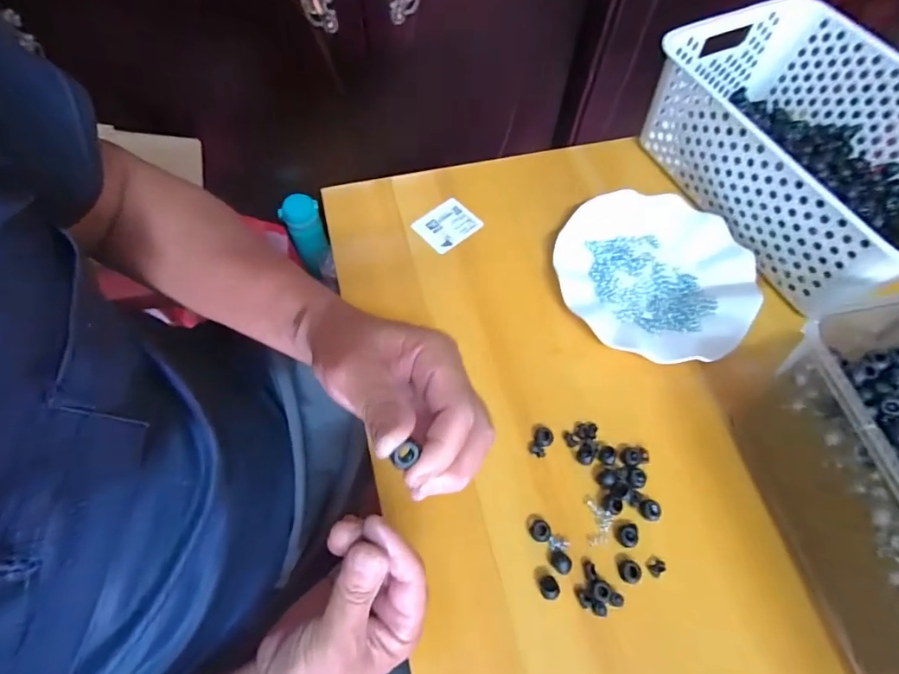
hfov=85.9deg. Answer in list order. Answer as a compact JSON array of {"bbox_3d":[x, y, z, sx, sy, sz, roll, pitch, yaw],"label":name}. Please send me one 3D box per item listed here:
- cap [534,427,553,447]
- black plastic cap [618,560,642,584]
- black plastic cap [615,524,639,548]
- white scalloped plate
[{"bbox_3d":[0.077,0.082,0.394,0.015,0.010,0.014,1,63,-2],"label":"cap"},{"bbox_3d":[0.131,0.170,0.349,0.013,0.010,0.015,-33,69,-17],"label":"black plastic cap"},{"bbox_3d":[0.133,0.148,0.360,0.014,0.008,0.016,3,63,0],"label":"black plastic cap"},{"bbox_3d":[0.194,-0.059,0.461,0.177,0.023,0.182,1,63,-2],"label":"white scalloped plate"}]

